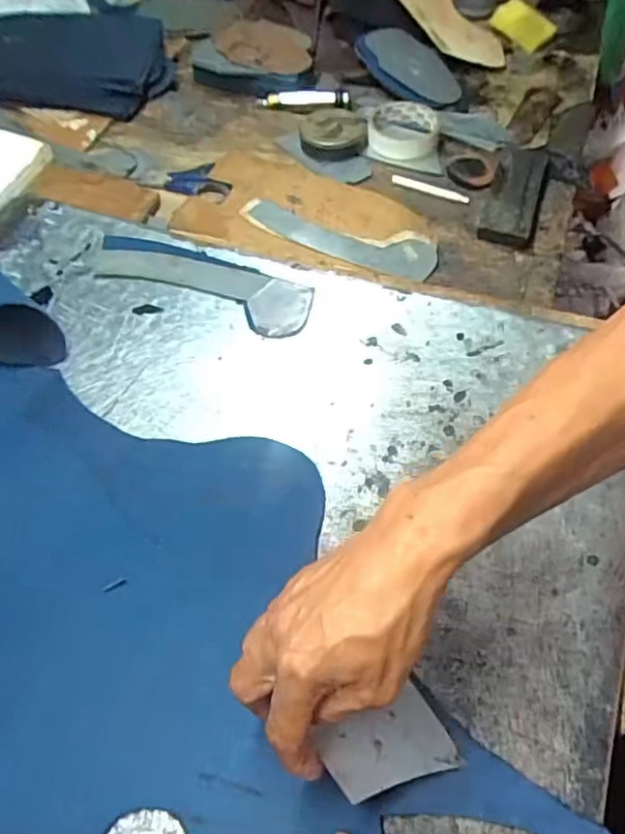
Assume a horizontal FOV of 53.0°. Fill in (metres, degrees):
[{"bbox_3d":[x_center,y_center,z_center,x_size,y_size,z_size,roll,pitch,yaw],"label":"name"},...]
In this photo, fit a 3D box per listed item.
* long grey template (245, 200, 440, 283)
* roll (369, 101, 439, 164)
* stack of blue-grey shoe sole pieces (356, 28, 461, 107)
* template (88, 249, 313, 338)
[{"bbox_3d":[0.020,-0.178,0.643,0.208,0.011,0.079,16,54,11],"label":"long grey template"},{"bbox_3d":[0.106,-0.332,0.743,0.083,0.032,0.087,-1,56,1],"label":"roll"},{"bbox_3d":[0.131,-0.474,0.844,0.156,0.022,0.080,43,81,11],"label":"stack of blue-grey shoe sole pieces"},{"bbox_3d":[-0.110,-0.131,0.598,0.228,0.009,0.060,20,61,16],"label":"template"}]

